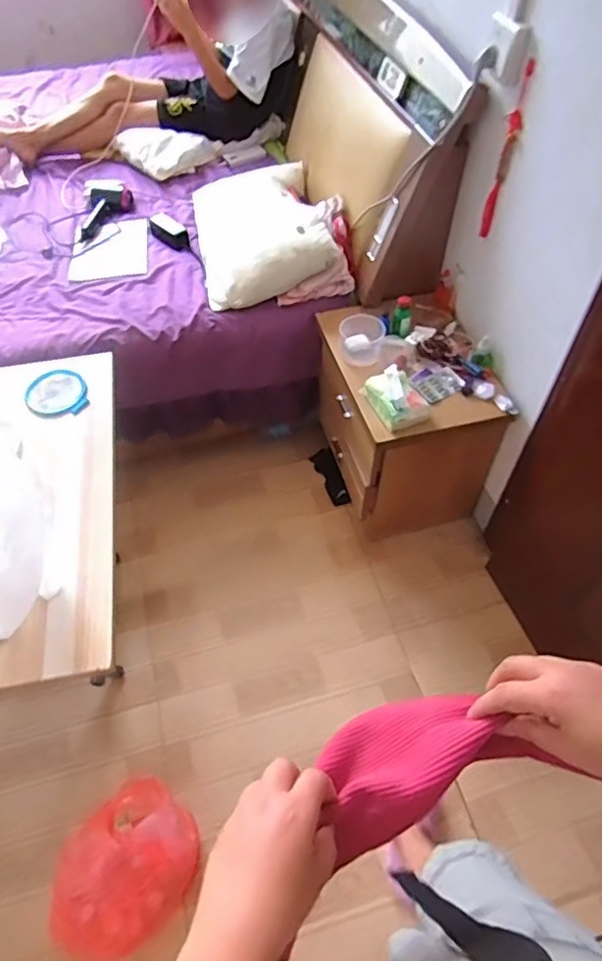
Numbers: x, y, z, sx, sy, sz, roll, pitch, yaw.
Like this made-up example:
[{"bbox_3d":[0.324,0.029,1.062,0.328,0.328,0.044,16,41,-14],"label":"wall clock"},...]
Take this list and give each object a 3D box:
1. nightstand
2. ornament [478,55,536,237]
[{"bbox_3d":[0.254,-0.148,1.509,0.315,0.459,0.435,-16,55,-11],"label":"nightstand"},{"bbox_3d":[0.401,-0.637,1.133,0.022,0.309,0.037,2,53,2],"label":"ornament"}]

